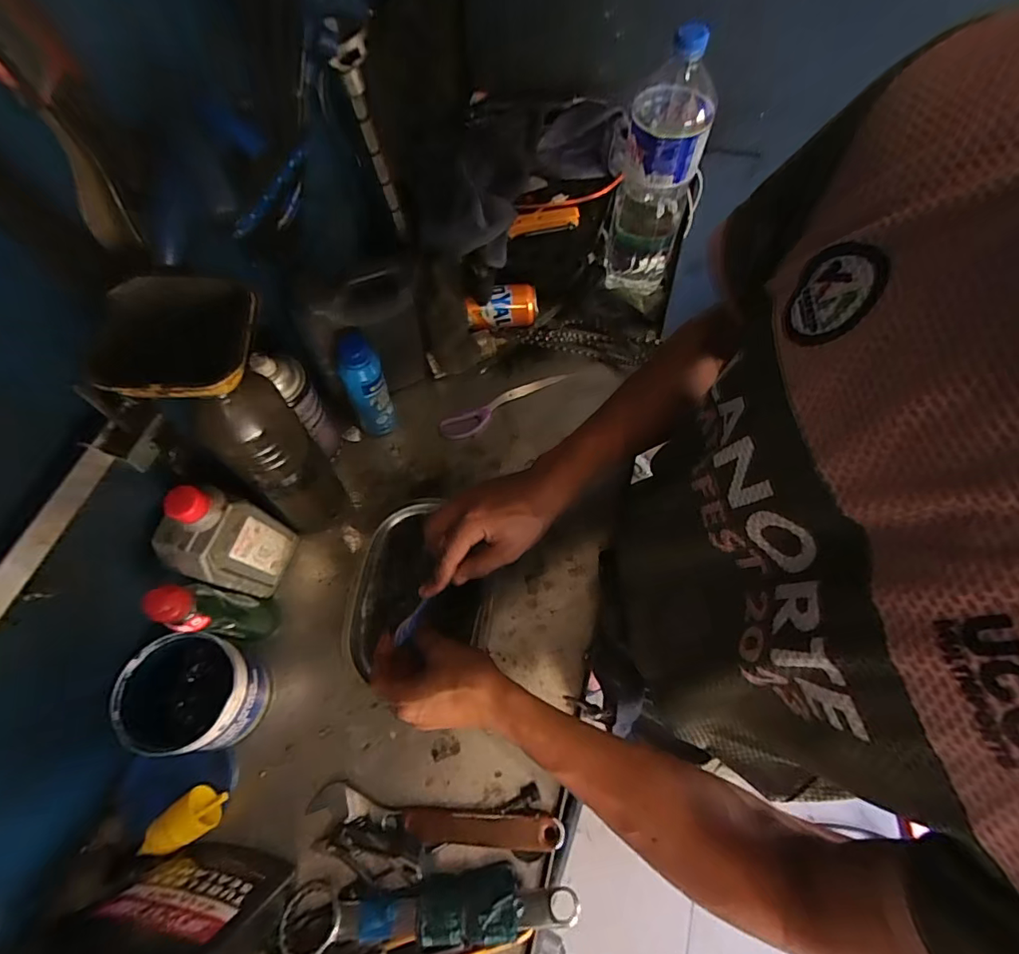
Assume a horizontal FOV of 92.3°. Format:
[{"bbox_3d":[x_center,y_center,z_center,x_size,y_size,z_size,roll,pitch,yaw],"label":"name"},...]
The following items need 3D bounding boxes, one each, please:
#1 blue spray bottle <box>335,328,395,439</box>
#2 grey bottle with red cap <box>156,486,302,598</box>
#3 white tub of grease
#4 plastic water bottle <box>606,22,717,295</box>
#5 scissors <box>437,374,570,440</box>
[{"bbox_3d":[-0.170,-0.107,0.588,0.052,0.153,0.052,0,67,-1],"label":"blue spray bottle"},{"bbox_3d":[-0.276,0.066,0.487,0.048,0.174,0.085,20,68,8],"label":"grey bottle with red cap"},{"bbox_3d":[-0.309,0.209,0.481,0.121,0.099,0.102,9,67,3],"label":"white tub of grease"},{"bbox_3d":[0.185,-0.365,0.610,0.100,0.302,0.090,12,67,4],"label":"plastic water bottle"},{"bbox_3d":[-0.004,-0.097,0.668,0.191,0.008,0.035,-24,69,-11],"label":"scissors"}]

